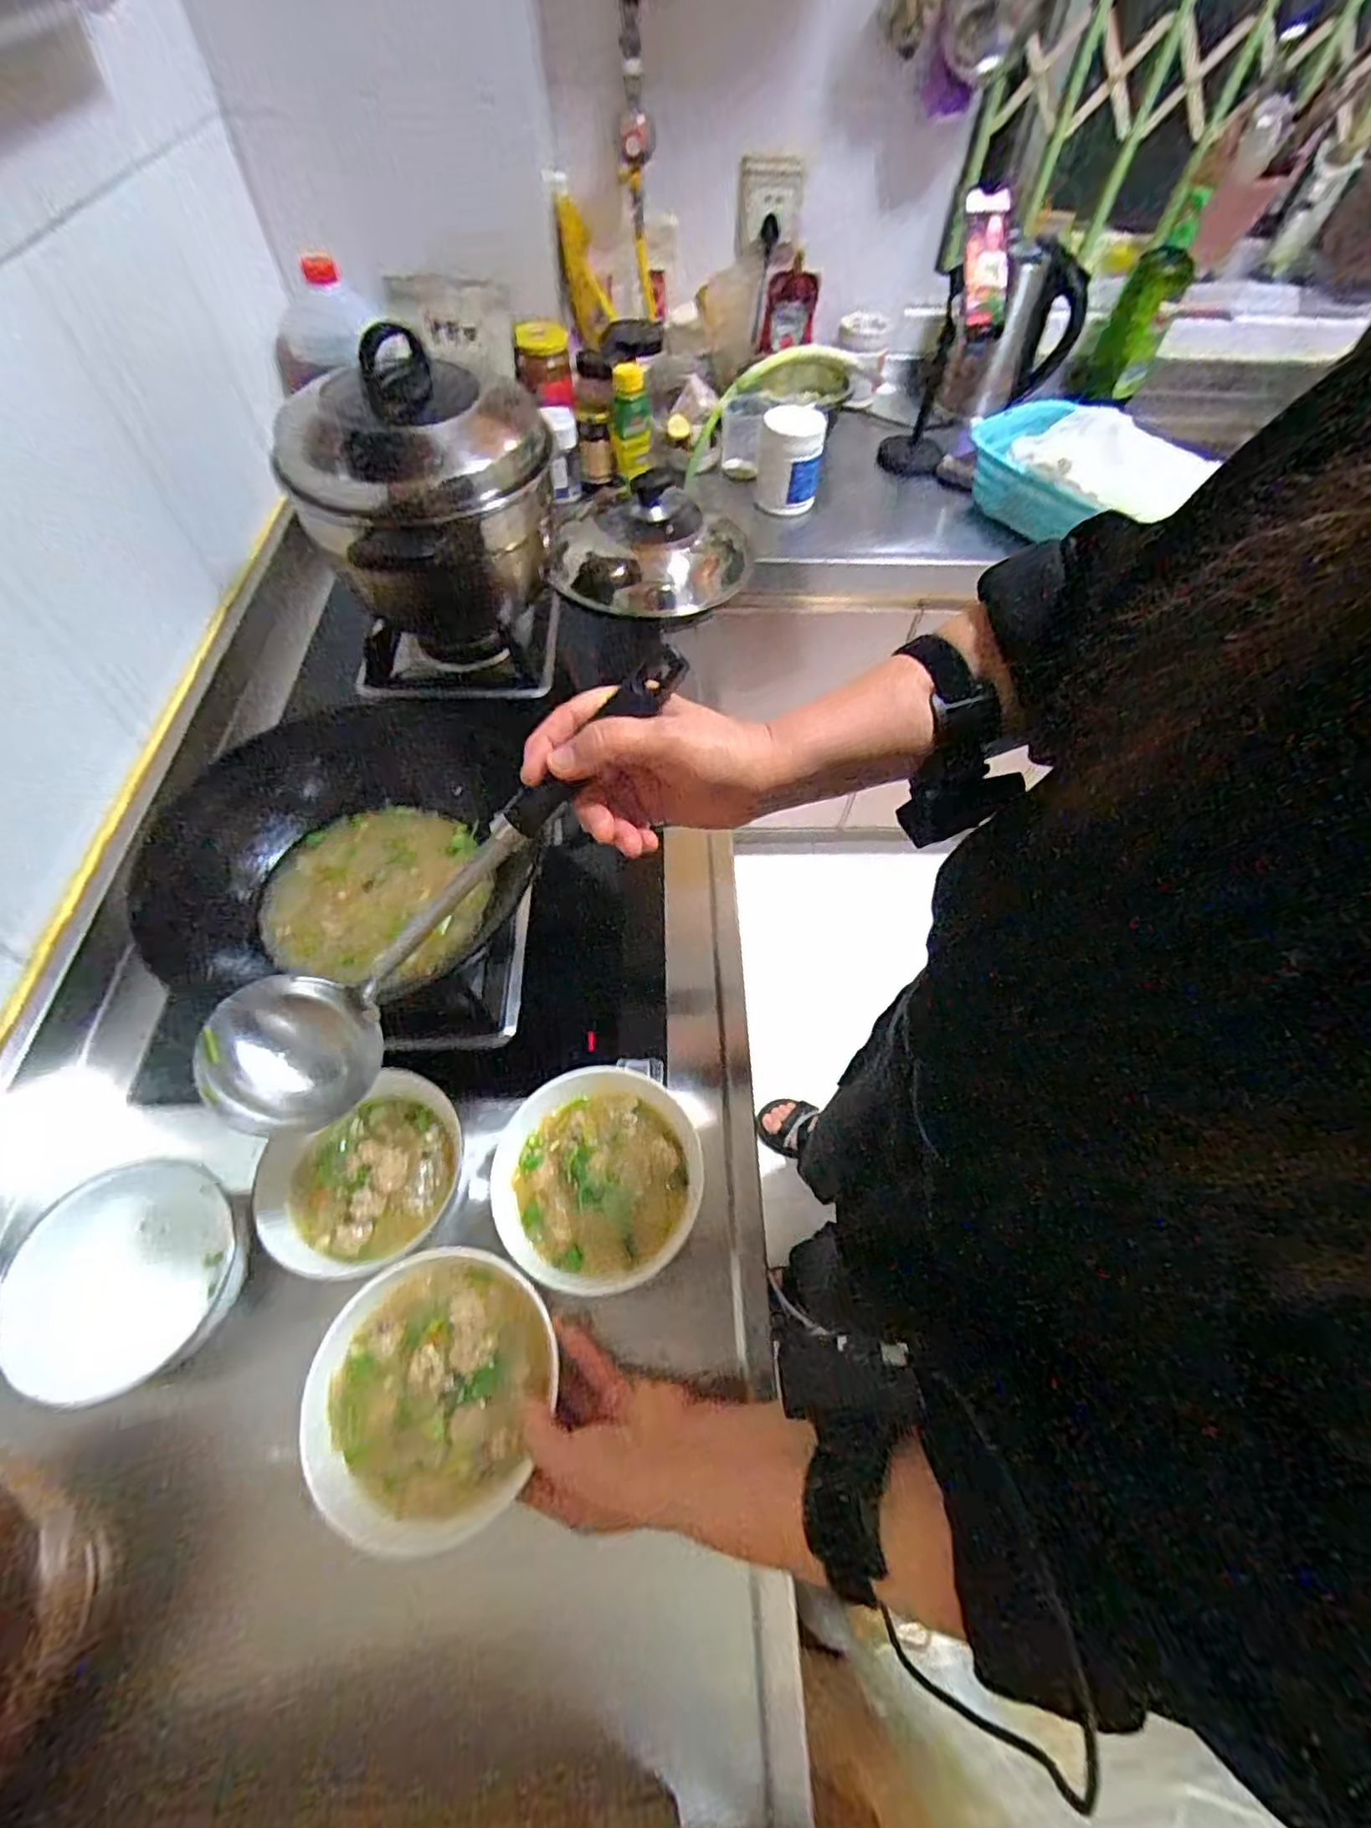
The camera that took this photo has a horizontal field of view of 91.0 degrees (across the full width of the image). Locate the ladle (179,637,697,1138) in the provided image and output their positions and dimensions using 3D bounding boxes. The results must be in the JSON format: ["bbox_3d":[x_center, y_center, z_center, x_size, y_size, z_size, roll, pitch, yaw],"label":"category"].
[{"bbox_3d":[-0.125,-0.008,0.366,0.341,0.063,0.083,-42,66,8],"label":"ladle"}]

